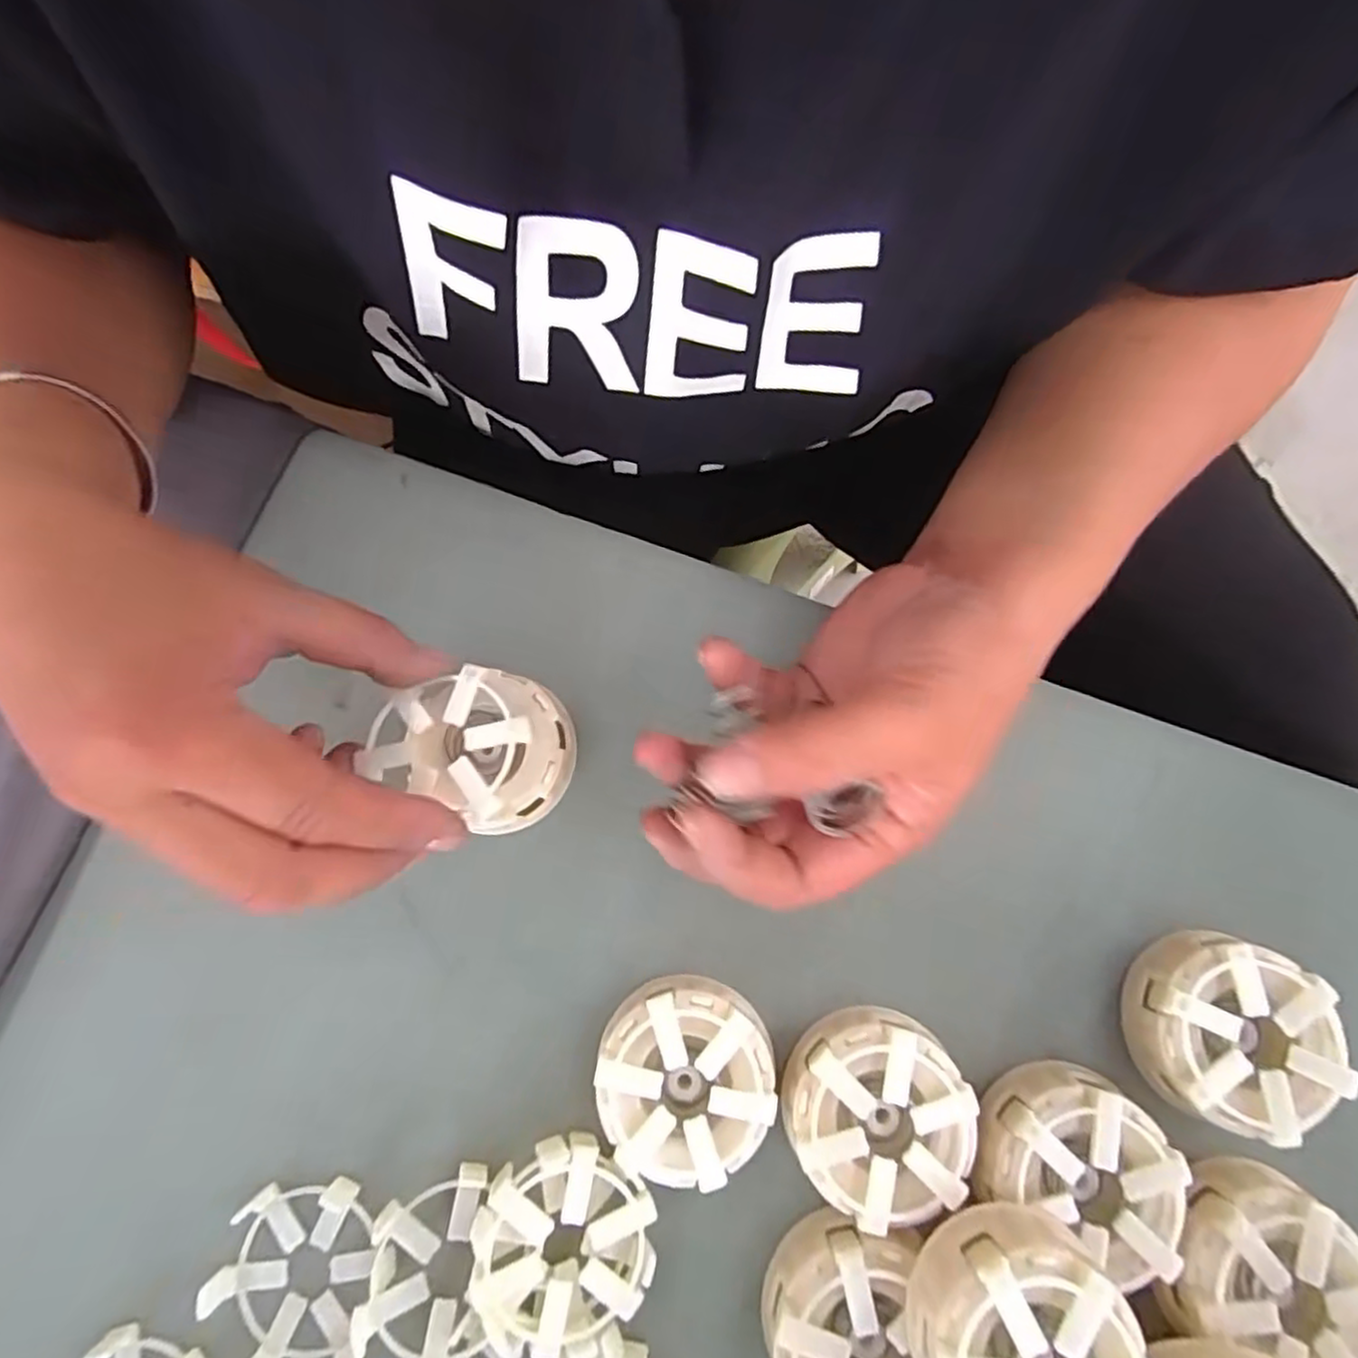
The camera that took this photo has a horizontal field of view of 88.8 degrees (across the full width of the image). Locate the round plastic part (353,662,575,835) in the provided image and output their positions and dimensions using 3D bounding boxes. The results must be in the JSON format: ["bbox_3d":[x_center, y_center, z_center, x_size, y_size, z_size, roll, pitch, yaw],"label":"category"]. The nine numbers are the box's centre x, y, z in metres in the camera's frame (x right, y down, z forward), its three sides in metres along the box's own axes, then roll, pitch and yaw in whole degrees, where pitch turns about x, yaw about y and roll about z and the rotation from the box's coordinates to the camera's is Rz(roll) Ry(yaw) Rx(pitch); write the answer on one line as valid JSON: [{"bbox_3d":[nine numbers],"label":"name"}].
[{"bbox_3d":[-0.076,0.024,0.257,0.058,0.040,0.053,30,78,7],"label":"round plastic part"}]

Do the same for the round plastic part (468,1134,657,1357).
[{"bbox_3d":[-0.038,0.188,0.233,0.058,0.027,0.054,0,76,0],"label":"round plastic part"}]

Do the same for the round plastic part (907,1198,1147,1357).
[{"bbox_3d":[0.100,0.192,0.203,0.058,0.030,0.058,0,76,2],"label":"round plastic part"}]

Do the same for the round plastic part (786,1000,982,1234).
[{"bbox_3d":[0.068,0.150,0.244,0.059,0.032,0.060,0,76,0],"label":"round plastic part"}]

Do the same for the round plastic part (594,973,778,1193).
[{"bbox_3d":[0.002,0.140,0.247,0.059,0.030,0.061,0,76,0],"label":"round plastic part"}]

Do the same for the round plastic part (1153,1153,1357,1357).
[{"bbox_3d":[0.191,0.189,0.223,0.055,0.022,0.052,15,76,3],"label":"round plastic part"}]

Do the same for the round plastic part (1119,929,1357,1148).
[{"bbox_3d":[0.192,0.123,0.244,0.055,0.033,0.059,0,76,0],"label":"round plastic part"}]

